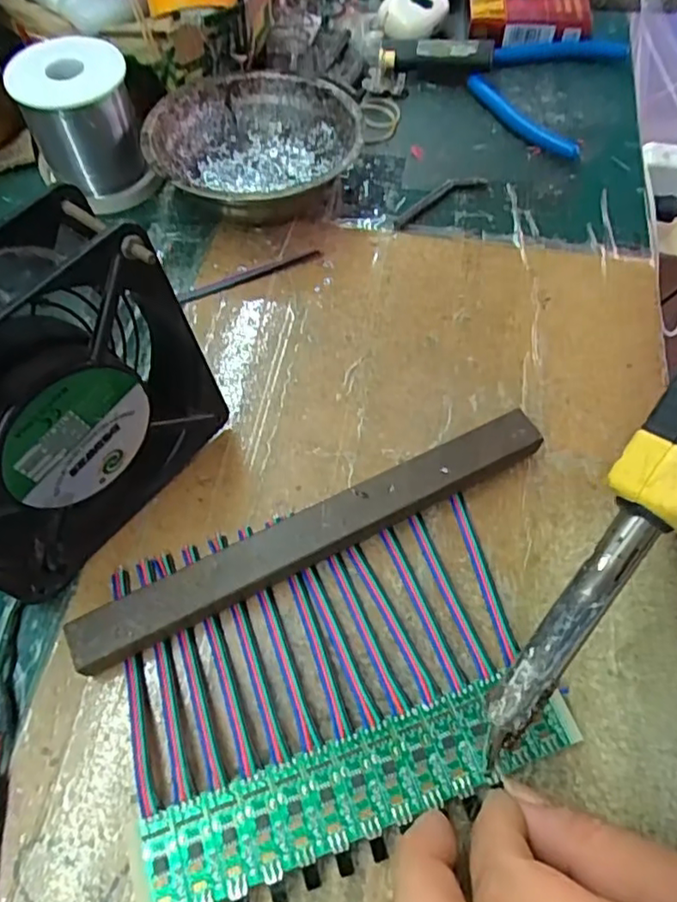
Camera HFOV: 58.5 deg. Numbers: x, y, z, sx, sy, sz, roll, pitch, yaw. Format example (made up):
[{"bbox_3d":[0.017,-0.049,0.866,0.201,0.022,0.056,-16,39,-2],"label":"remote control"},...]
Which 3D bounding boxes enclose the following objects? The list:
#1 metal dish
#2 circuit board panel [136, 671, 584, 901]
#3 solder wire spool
[{"bbox_3d":[-0.051,-0.180,0.368,0.121,0.041,0.119,0,61,0],"label":"metal dish"},{"bbox_3d":[0.009,0.119,0.218,0.160,0.004,0.033,-17,62,-9],"label":"circuit board panel"},{"bbox_3d":[-0.152,-0.196,0.364,0.066,0.066,0.072,-24,64,-13],"label":"solder wire spool"}]

